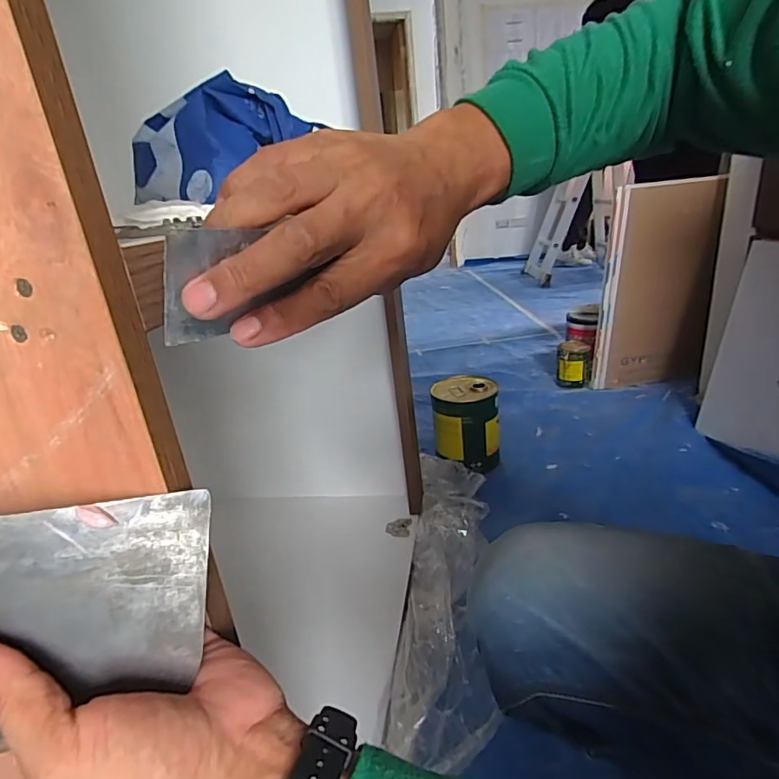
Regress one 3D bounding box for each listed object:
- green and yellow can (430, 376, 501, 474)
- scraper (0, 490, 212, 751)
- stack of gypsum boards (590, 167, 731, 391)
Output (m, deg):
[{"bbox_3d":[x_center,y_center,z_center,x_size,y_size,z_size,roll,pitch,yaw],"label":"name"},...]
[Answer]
[{"bbox_3d":[0.189,0.089,1.263,0.158,0.194,0.132,-3,21,7],"label":"green and yellow can"},{"bbox_3d":[-0.153,0.101,0.227,0.138,0.093,0.004,-5,-4,-18],"label":"scraper"},{"bbox_3d":[0.785,-0.288,1.485,0.308,0.611,0.054,-3,33,7],"label":"stack of gypsum boards"}]

